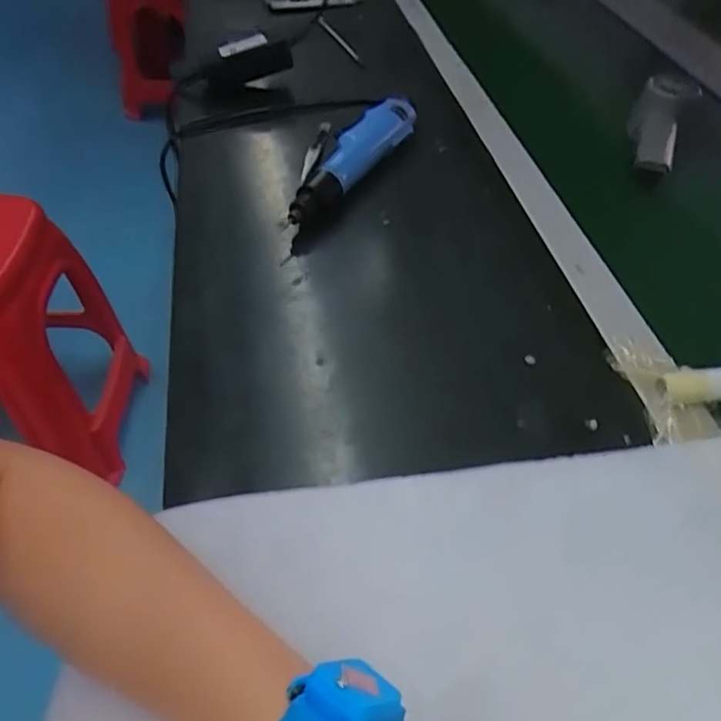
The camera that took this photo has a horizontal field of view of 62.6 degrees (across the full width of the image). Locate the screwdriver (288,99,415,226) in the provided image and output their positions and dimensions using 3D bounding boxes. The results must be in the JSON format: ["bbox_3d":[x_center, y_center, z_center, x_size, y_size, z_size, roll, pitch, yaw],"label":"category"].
[{"bbox_3d":[-0.008,-0.184,0.544,0.035,0.043,0.207,23,51,17],"label":"screwdriver"}]

